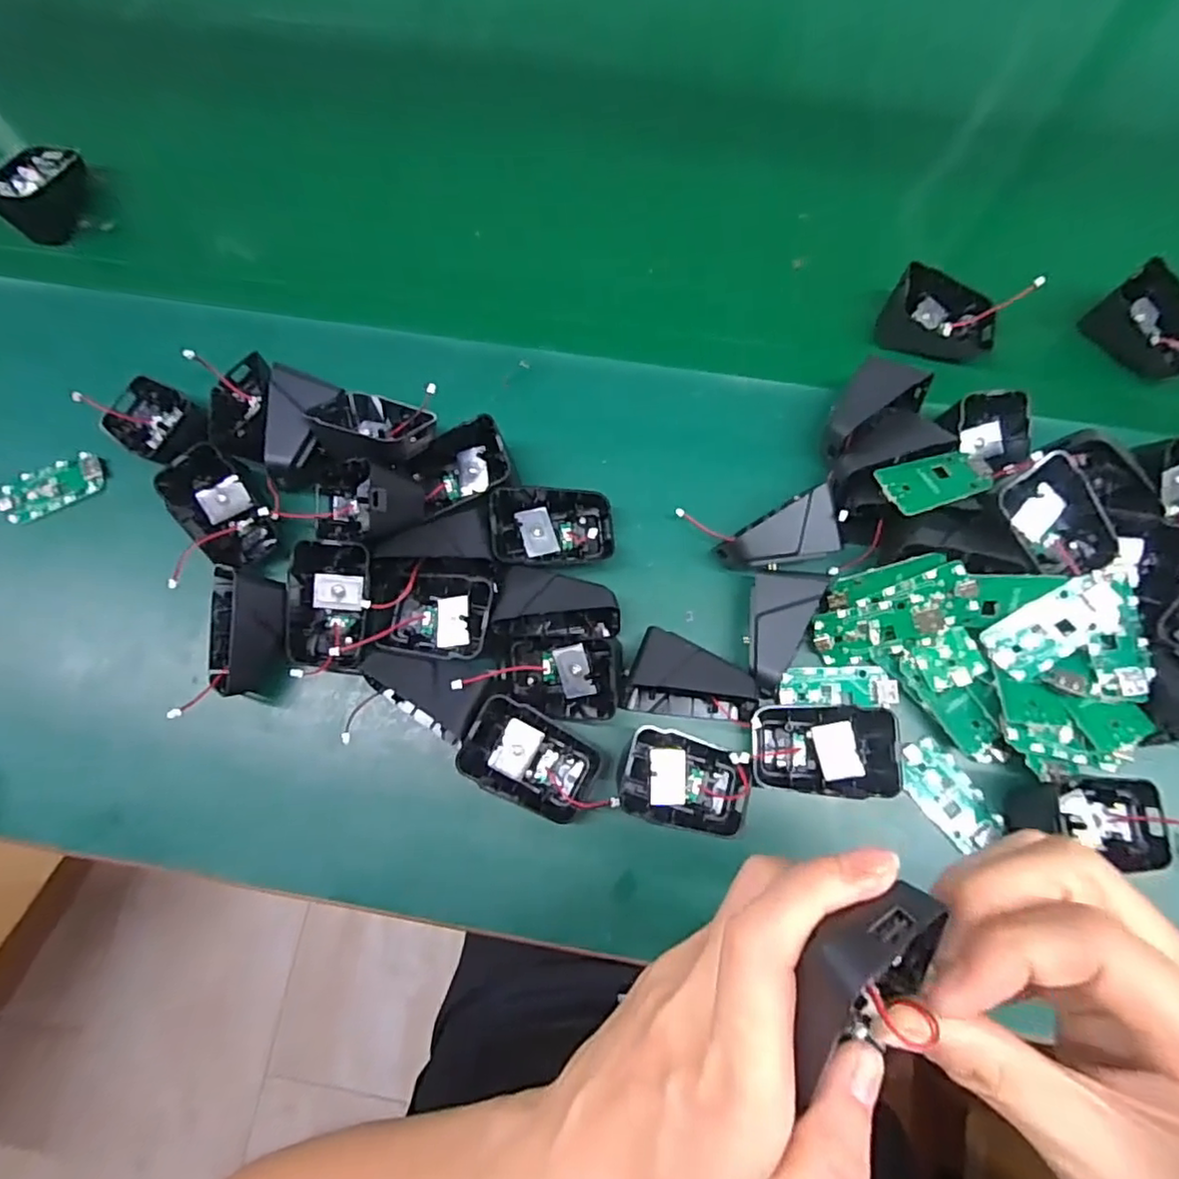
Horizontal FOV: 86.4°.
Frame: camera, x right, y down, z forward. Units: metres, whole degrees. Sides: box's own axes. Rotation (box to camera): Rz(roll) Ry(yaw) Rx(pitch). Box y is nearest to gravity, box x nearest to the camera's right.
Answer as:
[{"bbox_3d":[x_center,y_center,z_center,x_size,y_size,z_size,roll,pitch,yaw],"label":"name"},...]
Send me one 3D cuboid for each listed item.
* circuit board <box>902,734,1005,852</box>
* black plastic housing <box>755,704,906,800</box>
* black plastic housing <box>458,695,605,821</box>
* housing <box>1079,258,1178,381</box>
[{"bbox_3d":[0.192,0.110,0.338,0.031,0.004,0.058,-36,75,-9],"label":"circuit board"},{"bbox_3d":[0.122,0.085,0.332,0.070,0.024,0.044,3,73,3],"label":"black plastic housing"},{"bbox_3d":[-0.031,0.089,0.328,0.073,0.020,0.044,31,72,-18],"label":"black plastic housing"},{"bbox_3d":[0.359,-0.168,0.397,0.038,0.039,0.065,-34,74,-8],"label":"housing"}]

